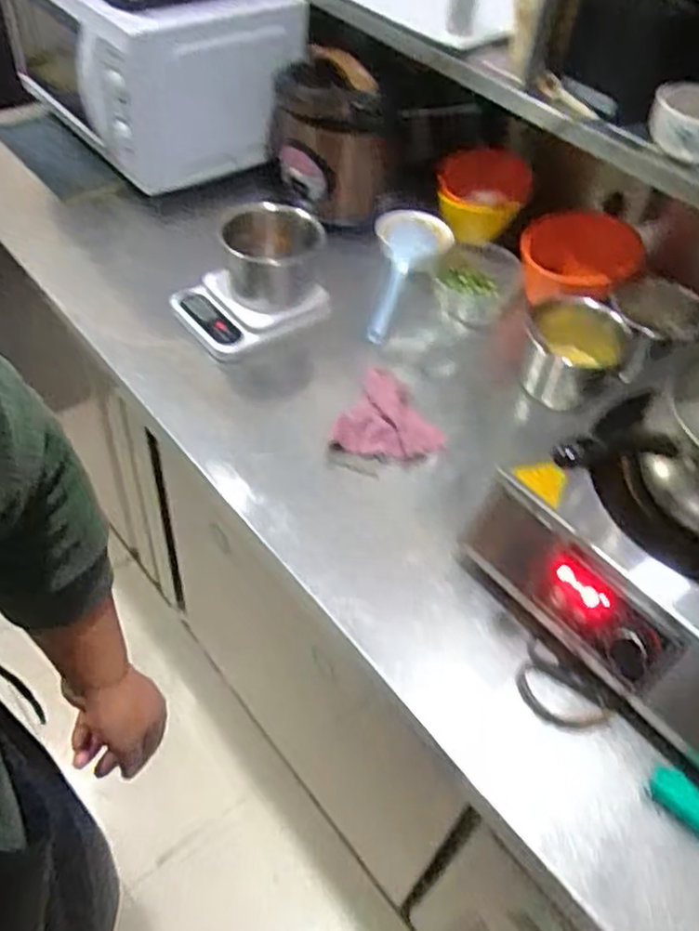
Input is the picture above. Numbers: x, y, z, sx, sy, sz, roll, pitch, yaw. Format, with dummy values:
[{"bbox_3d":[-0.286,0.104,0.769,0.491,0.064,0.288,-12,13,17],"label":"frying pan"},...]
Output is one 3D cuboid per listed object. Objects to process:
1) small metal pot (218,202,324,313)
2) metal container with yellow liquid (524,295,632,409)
[{"bbox_3d":[-0.109,-0.291,1.022,0.138,0.104,0.152,-1,49,-6],"label":"small metal pot"},{"bbox_3d":[0.292,-0.143,0.977,0.132,0.113,0.101,25,51,15],"label":"metal container with yellow liquid"}]

